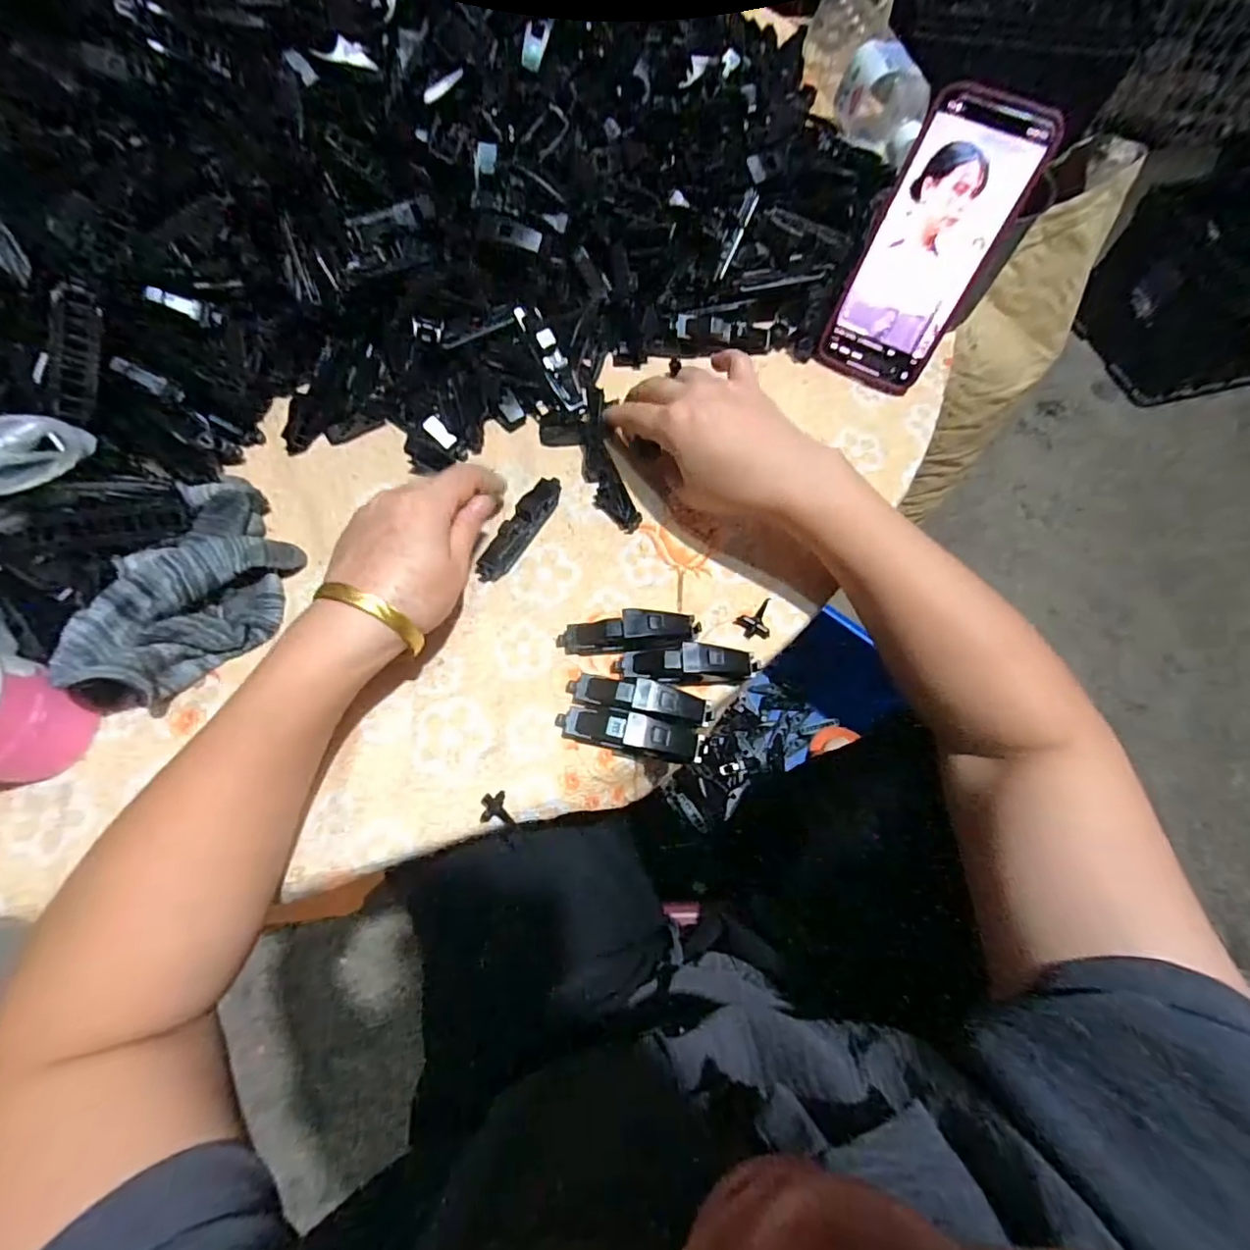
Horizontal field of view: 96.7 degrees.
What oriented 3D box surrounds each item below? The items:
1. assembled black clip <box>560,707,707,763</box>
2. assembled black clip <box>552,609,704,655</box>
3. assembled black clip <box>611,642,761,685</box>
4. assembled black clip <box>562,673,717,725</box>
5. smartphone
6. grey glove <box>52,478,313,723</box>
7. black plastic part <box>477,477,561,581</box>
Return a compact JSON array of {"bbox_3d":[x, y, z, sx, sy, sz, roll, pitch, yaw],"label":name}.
[{"bbox_3d":[0.004,0.059,0.305,0.082,0.018,0.018,12,68,2],"label":"assembled black clip"},{"bbox_3d":[0.003,0.005,0.325,0.082,0.023,0.020,-5,69,-4],"label":"assembled black clip"},{"bbox_3d":[0.036,0.022,0.321,0.082,0.019,0.022,1,68,-2],"label":"assembled black clip"},{"bbox_3d":[0.009,0.041,0.312,0.082,0.022,0.019,12,68,3],"label":"assembled black clip"},{"bbox_3d":[0.204,-0.253,0.379,0.080,0.165,0.010,31,38,13],"label":"smartphone"},{"bbox_3d":[-0.242,-0.025,0.313,0.085,0.043,0.141,3,68,-1],"label":"grey glove"},{"bbox_3d":[-0.065,-0.064,0.351,0.017,0.016,0.082,28,70,8],"label":"black plastic part"}]

